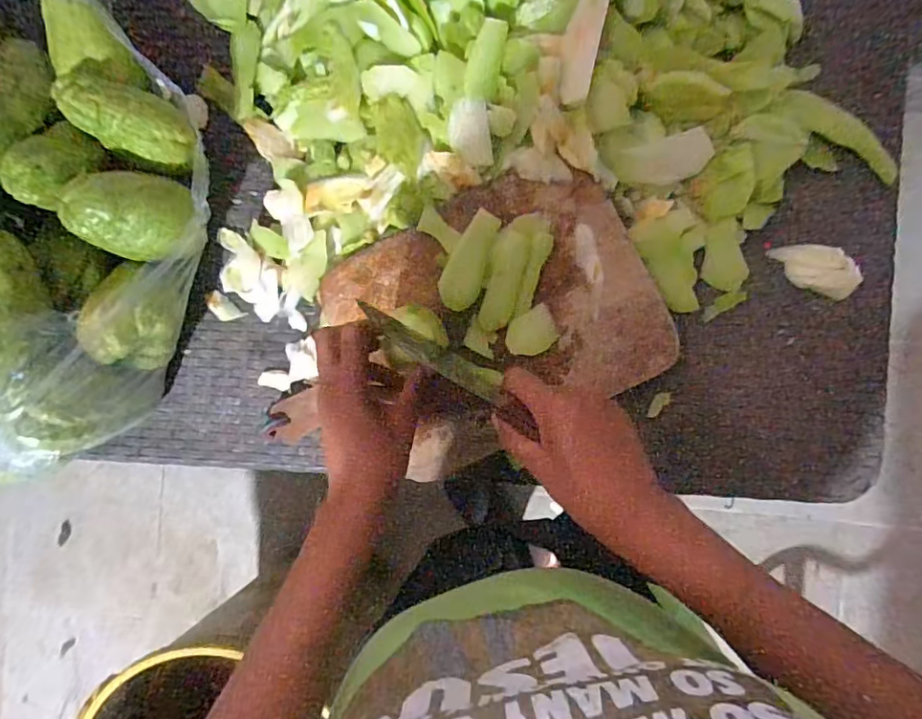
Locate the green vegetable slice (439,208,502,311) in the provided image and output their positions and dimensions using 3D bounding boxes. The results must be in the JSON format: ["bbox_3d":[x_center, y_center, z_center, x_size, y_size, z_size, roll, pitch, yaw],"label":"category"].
[{"bbox_3d":[0.009,-0.092,0.498,0.036,0.010,0.093,24,93,5],"label":"green vegetable slice"}]

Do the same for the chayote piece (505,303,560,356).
[{"bbox_3d":[0.067,-0.024,0.513,0.048,0.006,0.039,-31,87,5],"label":"chayote piece"}]

